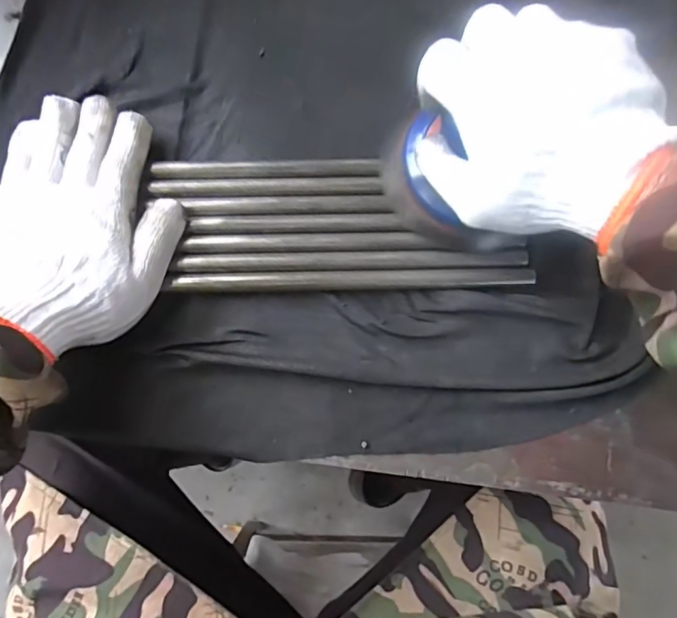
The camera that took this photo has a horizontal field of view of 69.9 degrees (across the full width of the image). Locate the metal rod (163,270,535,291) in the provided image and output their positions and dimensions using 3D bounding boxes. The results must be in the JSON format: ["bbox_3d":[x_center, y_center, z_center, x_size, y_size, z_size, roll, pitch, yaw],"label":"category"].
[{"bbox_3d":[0.010,-0.020,0.343,0.252,0.008,0.011,-1,80,-2],"label":"metal rod"}]

